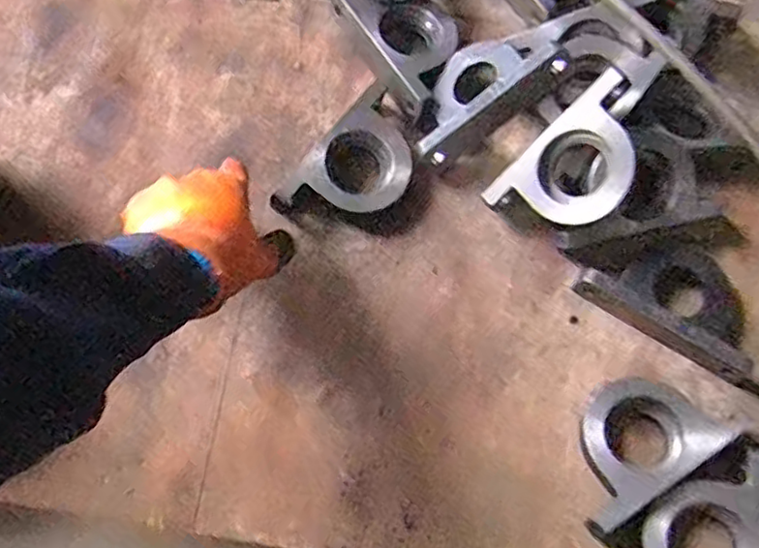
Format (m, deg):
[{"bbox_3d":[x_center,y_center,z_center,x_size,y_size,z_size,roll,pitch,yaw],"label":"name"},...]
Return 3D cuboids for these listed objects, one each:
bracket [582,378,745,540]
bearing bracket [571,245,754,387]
[{"bbox_3d":[0.206,0.135,0.531,0.141,0.043,0.091,-34,77,-9],"label":"bracket"},{"bbox_3d":[0.258,0.020,0.572,0.150,0.029,0.086,32,77,9],"label":"bearing bracket"}]

